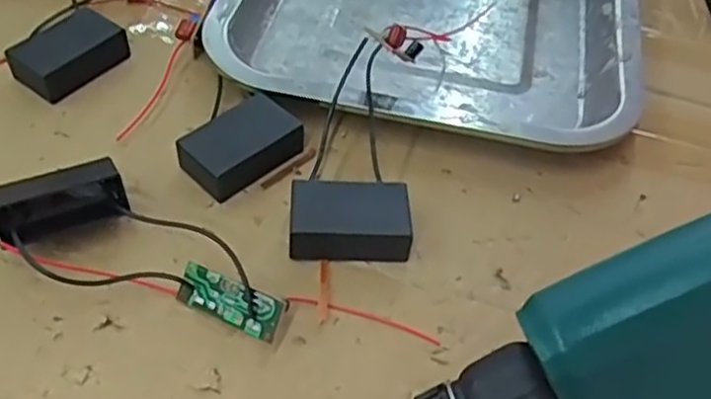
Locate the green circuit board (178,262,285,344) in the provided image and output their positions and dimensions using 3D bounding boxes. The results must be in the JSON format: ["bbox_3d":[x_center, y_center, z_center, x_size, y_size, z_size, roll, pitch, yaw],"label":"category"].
[{"bbox_3d":[-0.046,0.037,0.264,0.043,0.004,0.016,20,90,23],"label":"green circuit board"}]

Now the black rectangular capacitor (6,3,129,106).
[{"bbox_3d":[-0.138,-0.070,0.347,0.033,0.017,0.048,29,54,18],"label":"black rectangular capacitor"}]

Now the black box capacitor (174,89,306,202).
[{"bbox_3d":[-0.052,-0.024,0.315,0.033,0.018,0.051,39,57,24],"label":"black box capacitor"}]

